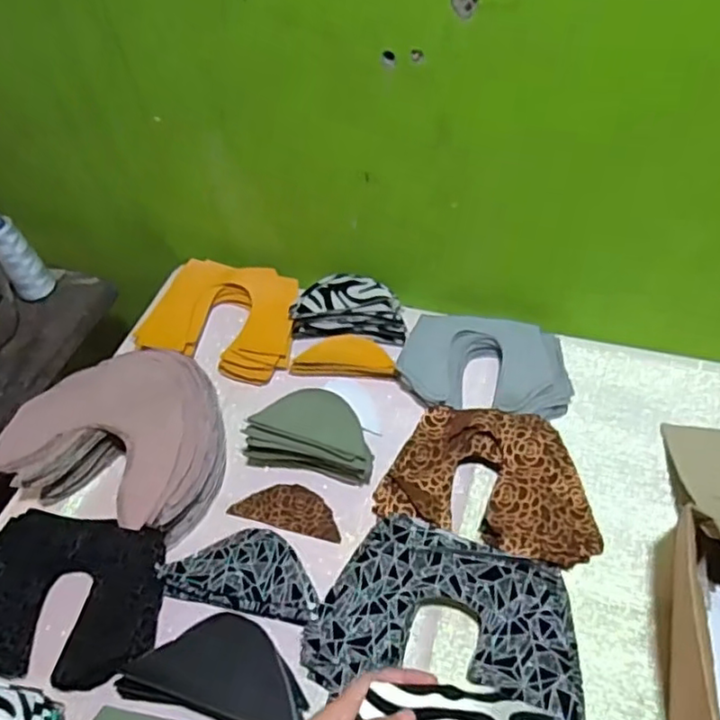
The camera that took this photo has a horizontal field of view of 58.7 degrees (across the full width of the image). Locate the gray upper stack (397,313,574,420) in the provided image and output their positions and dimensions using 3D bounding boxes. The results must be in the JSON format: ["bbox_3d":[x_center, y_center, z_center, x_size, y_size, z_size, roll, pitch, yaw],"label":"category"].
[{"bbox_3d":[0.128,0.009,0.658,0.168,0.038,0.110,10,52,13],"label":"gray upper stack"}]

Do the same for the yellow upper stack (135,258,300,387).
[{"bbox_3d":[-0.151,-0.051,0.731,0.168,0.039,0.137,14,53,16],"label":"yellow upper stack"}]

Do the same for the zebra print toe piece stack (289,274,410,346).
[{"bbox_3d":[-0.010,-0.060,0.715,0.129,0.055,0.069,8,52,12],"label":"zebra print toe piece stack"}]

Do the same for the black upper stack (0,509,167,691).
[{"bbox_3d":[-0.251,0.201,0.549,0.165,0.040,0.132,6,52,10],"label":"black upper stack"}]

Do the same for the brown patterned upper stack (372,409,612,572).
[{"bbox_3d":[0.118,0.107,0.576,0.187,0.041,0.125,10,52,13],"label":"brown patterned upper stack"}]

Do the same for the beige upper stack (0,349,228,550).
[{"bbox_3d":[-0.220,0.068,0.631,0.183,0.072,0.183,13,53,16],"label":"beige upper stack"}]

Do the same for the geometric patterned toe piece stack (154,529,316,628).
[{"bbox_3d":[-0.097,0.181,0.557,0.135,0.021,0.073,9,52,13],"label":"geometric patterned toe piece stack"}]

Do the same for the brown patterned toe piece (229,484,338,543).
[{"bbox_3d":[-0.065,0.139,0.603,0.105,0.005,0.046,10,53,14],"label":"brown patterned toe piece"}]

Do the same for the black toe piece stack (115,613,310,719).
[{"bbox_3d":[-0.108,0.239,0.498,0.144,0.016,0.070,9,52,13],"label":"black toe piece stack"}]

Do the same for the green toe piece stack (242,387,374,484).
[{"bbox_3d":[-0.044,0.071,0.615,0.124,0.059,0.059,14,53,16],"label":"green toe piece stack"}]

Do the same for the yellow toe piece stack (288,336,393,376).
[{"bbox_3d":[-0.019,-0.005,0.688,0.111,0.019,0.043,2,51,7],"label":"yellow toe piece stack"}]

